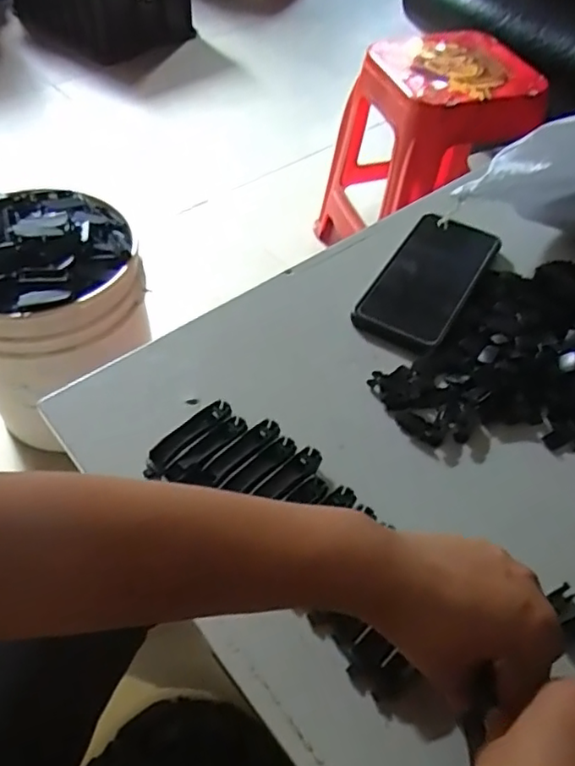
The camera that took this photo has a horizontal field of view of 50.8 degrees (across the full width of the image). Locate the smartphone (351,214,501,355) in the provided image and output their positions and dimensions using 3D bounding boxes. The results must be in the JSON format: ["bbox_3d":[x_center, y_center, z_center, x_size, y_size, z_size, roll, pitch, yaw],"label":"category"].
[{"bbox_3d":[0.124,-0.093,0.533,0.078,0.013,0.159,27,56,16],"label":"smartphone"}]

